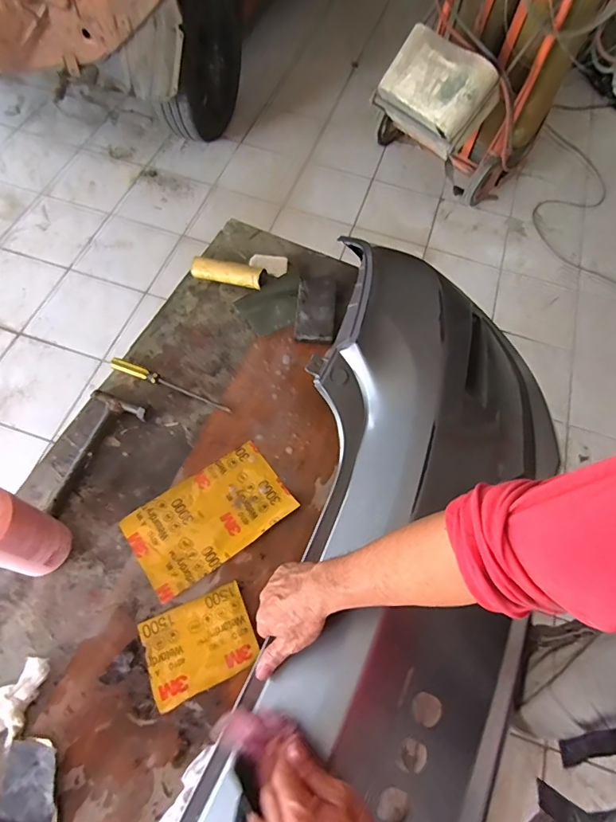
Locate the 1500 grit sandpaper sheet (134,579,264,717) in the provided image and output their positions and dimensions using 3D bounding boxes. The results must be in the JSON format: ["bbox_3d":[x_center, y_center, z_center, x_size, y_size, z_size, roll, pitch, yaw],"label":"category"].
[{"bbox_3d":[-0.142,0.306,0.602,0.136,0.009,0.107,-21,67,-13],"label":"1500 grit sandpaper sheet"}]

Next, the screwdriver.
[{"bbox_3d":[-0.231,-0.046,0.771,0.217,0.024,0.022,19,65,6],"label":"screwdriver"}]

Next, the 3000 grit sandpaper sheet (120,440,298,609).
[{"bbox_3d":[-0.144,0.155,0.681,0.230,0.011,0.135,-33,70,-17],"label":"3000 grit sandpaper sheet"}]

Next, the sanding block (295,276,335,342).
[{"bbox_3d":[0.015,-0.189,0.834,0.066,0.019,0.133,4,64,-1],"label":"sanding block"}]

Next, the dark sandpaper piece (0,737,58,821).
[{"bbox_3d":[-0.322,0.445,0.519,0.070,0.017,0.117,-8,65,-7],"label":"dark sandpaper piece"}]

